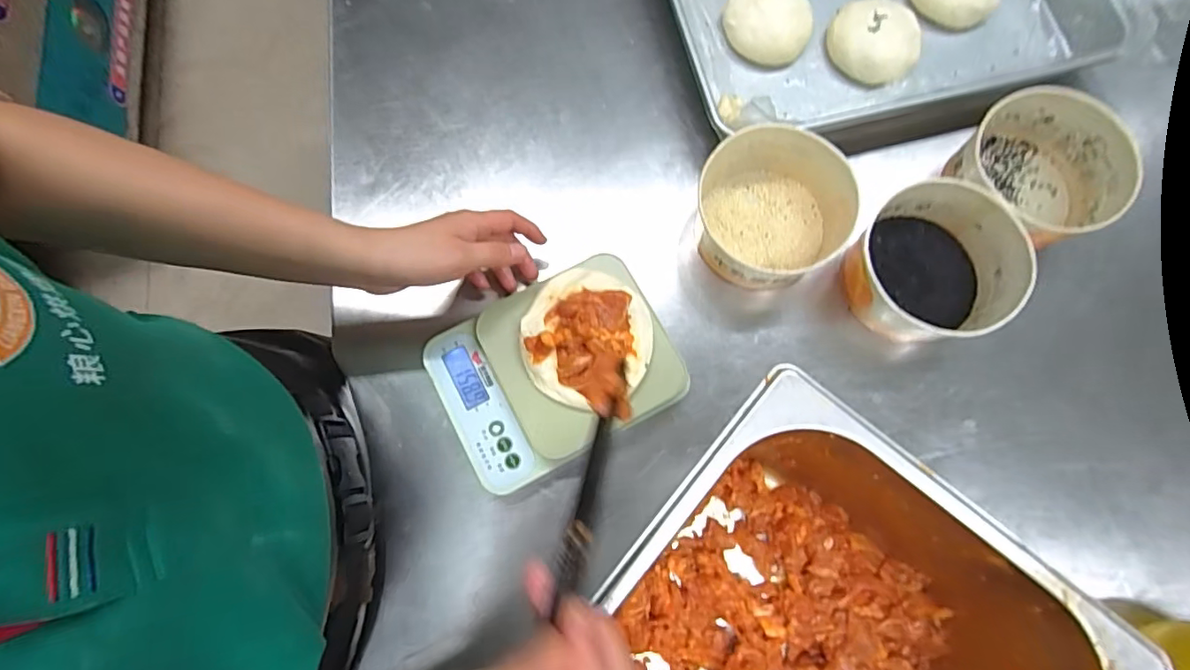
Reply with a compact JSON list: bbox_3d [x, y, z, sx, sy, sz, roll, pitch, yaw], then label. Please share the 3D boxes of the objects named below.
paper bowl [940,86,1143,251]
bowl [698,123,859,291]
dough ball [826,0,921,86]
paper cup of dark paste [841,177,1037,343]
[{"bbox_3d":[0.389,-0.143,0.496,0.130,0.068,0.127,0,77,0],"label":"paper bowl"},{"bbox_3d":[0.151,-0.109,0.490,0.129,0.071,0.123,0,77,0],"label":"bowl"},{"bbox_3d":[0.274,-0.291,0.545,0.088,0.040,0.080,0,77,0],"label":"dough ball"},{"bbox_3d":[0.285,-0.056,0.475,0.131,0.074,0.126,0,77,0],"label":"paper cup of dark paste"}]

